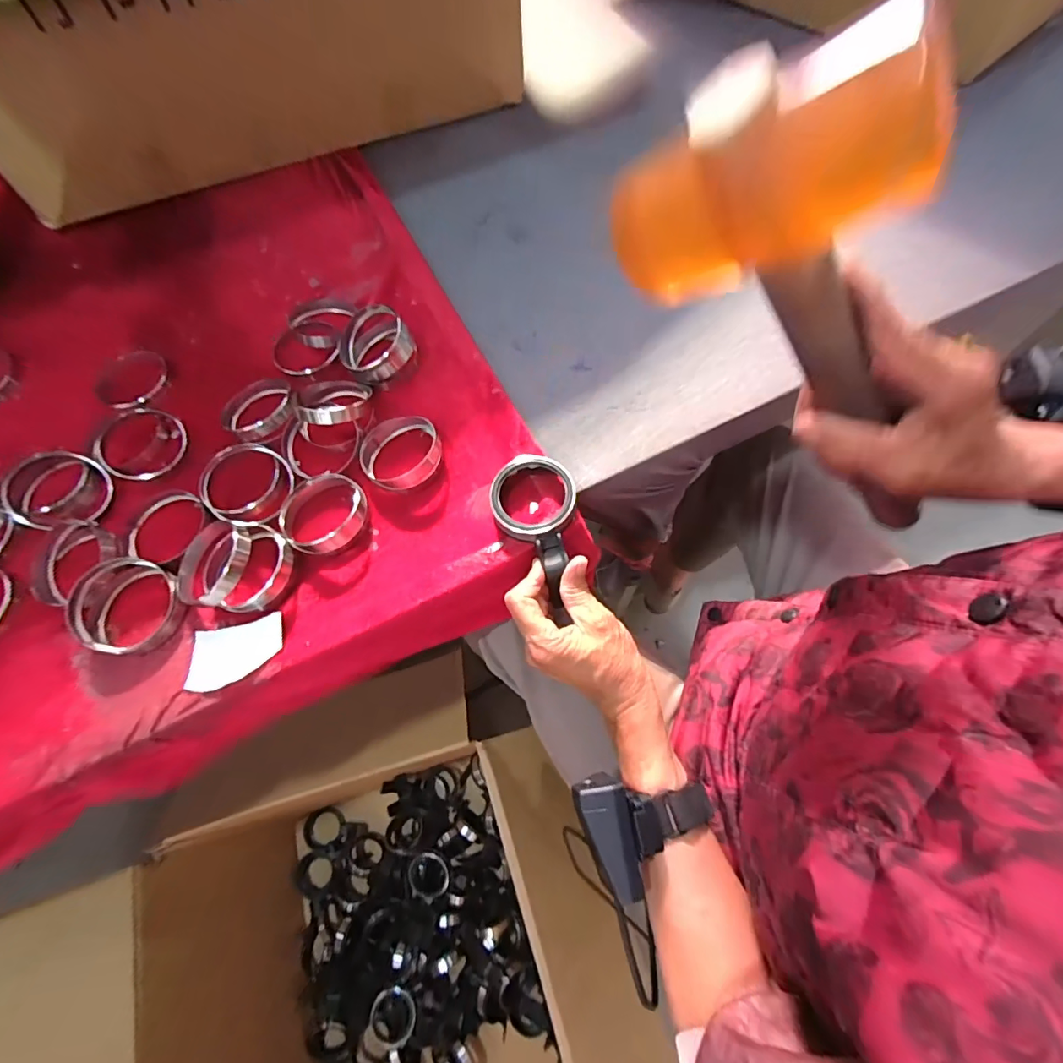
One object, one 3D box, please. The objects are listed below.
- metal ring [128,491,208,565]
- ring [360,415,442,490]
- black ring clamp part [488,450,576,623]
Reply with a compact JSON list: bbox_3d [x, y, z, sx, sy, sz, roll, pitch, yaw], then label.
[{"bbox_3d":[-0.323,-0.007,0.430,0.067,0.012,0.070,-1,66,2],"label":"metal ring"},{"bbox_3d":[-0.117,-0.070,0.440,0.071,0.021,0.071,-1,66,2],"label":"ring"},{"bbox_3d":[0.001,0.001,0.401,0.068,0.030,0.130,0,66,3],"label":"black ring clamp part"}]

